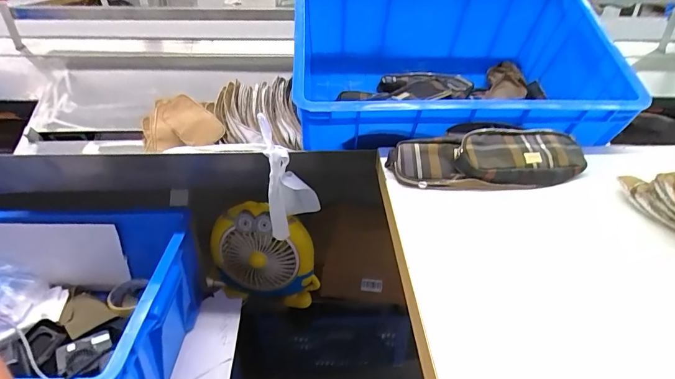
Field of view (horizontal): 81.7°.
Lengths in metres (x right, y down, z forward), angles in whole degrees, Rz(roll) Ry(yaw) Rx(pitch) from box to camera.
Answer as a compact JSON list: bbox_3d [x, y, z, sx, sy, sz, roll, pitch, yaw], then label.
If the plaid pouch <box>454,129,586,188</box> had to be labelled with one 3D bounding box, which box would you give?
[{"bbox_3d":[0.249,-0.044,0.524,0.185,0.053,0.065,-8,34,-13],"label":"plaid pouch"}]

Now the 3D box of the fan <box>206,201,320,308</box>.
[{"bbox_3d":[-0.175,0.159,0.905,0.250,0.258,0.068,-2,33,-4],"label":"fan"}]

